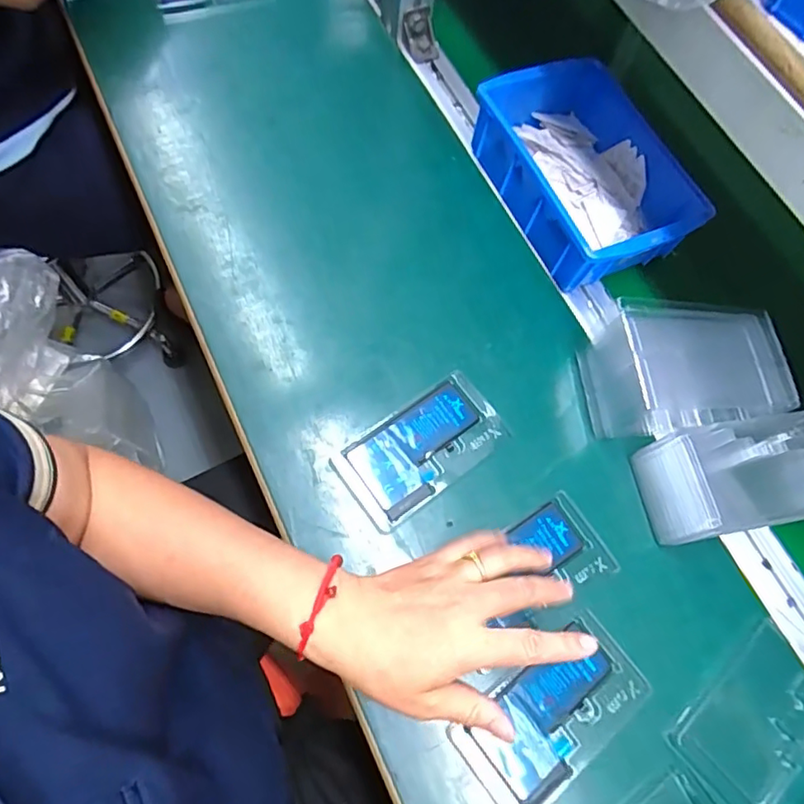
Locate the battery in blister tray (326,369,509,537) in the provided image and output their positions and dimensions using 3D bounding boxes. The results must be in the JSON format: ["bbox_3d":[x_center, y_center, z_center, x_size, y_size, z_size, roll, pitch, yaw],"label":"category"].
[{"bbox_3d":[0.016,0.035,0.435,0.127,0.008,0.069,-35,73,-15],"label":"battery in blister tray"}]

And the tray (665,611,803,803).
[{"bbox_3d":[0.254,0.214,0.395,0.127,0.009,0.074,-40,75,-16],"label":"tray"}]

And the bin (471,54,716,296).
[{"bbox_3d":[0.165,-0.205,0.515,0.137,0.070,0.200,-24,74,-14],"label":"bin"}]

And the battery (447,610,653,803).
[{"bbox_3d":[0.101,0.207,0.374,0.126,0.008,0.069,-34,73,-15],"label":"battery"}]

